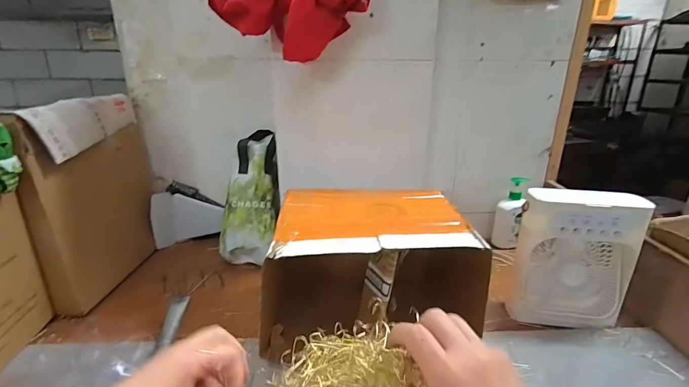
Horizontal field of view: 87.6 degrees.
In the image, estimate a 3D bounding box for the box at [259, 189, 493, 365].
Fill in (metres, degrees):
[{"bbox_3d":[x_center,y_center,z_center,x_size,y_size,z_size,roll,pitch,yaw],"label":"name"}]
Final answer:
[{"bbox_3d":[0.041,0.121,0.655,0.334,0.200,0.260,1,21,-5],"label":"box"}]

